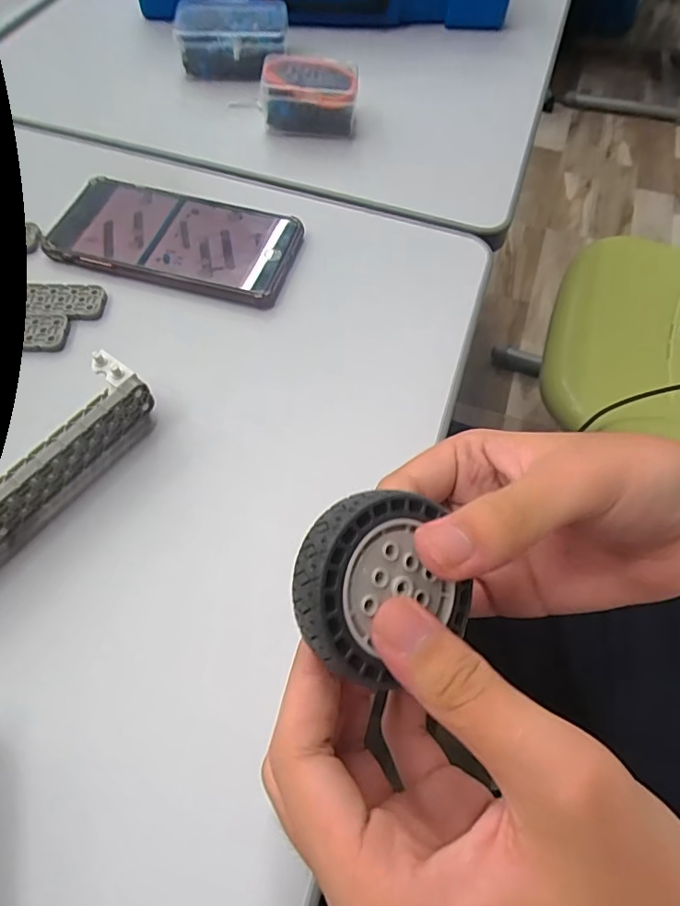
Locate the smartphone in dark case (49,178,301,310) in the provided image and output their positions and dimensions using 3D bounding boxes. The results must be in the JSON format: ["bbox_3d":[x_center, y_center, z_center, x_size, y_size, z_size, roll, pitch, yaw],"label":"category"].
[{"bbox_3d":[-0.111,-0.143,0.348,0.160,0.012,0.077,12,62,6],"label":"smartphone in dark case"}]

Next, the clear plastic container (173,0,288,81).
[{"bbox_3d":[-0.096,-0.366,0.458,0.096,0.037,0.066,-1,62,-1],"label":"clear plastic container"}]

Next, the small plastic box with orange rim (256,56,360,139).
[{"bbox_3d":[-0.023,-0.284,0.412,0.073,0.038,0.043,2,62,1],"label":"small plastic box with orange rim"}]

